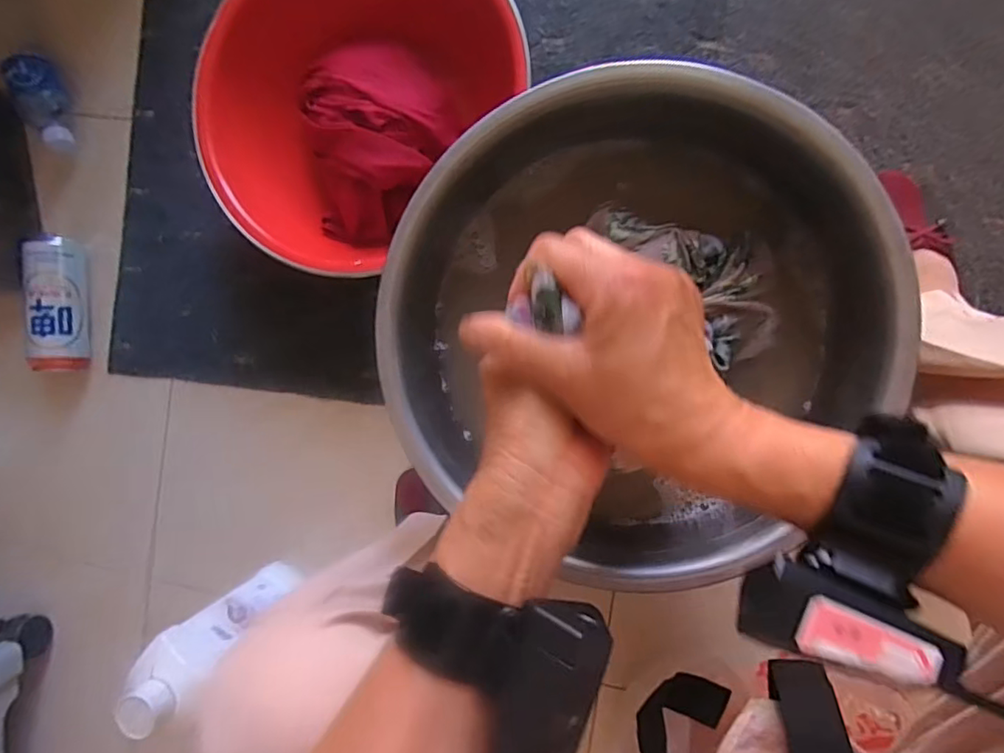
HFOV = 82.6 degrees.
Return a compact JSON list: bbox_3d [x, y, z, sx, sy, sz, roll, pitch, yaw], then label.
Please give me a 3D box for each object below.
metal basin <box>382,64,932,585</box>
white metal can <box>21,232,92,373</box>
[{"bbox_3d":[0.093,-0.041,0.442,0.347,0.102,0.333,27,97,7],"label":"metal basin"},{"bbox_3d":[-0.581,-0.096,0.737,0.066,0.069,0.178,-2,93,9],"label":"white metal can"}]

